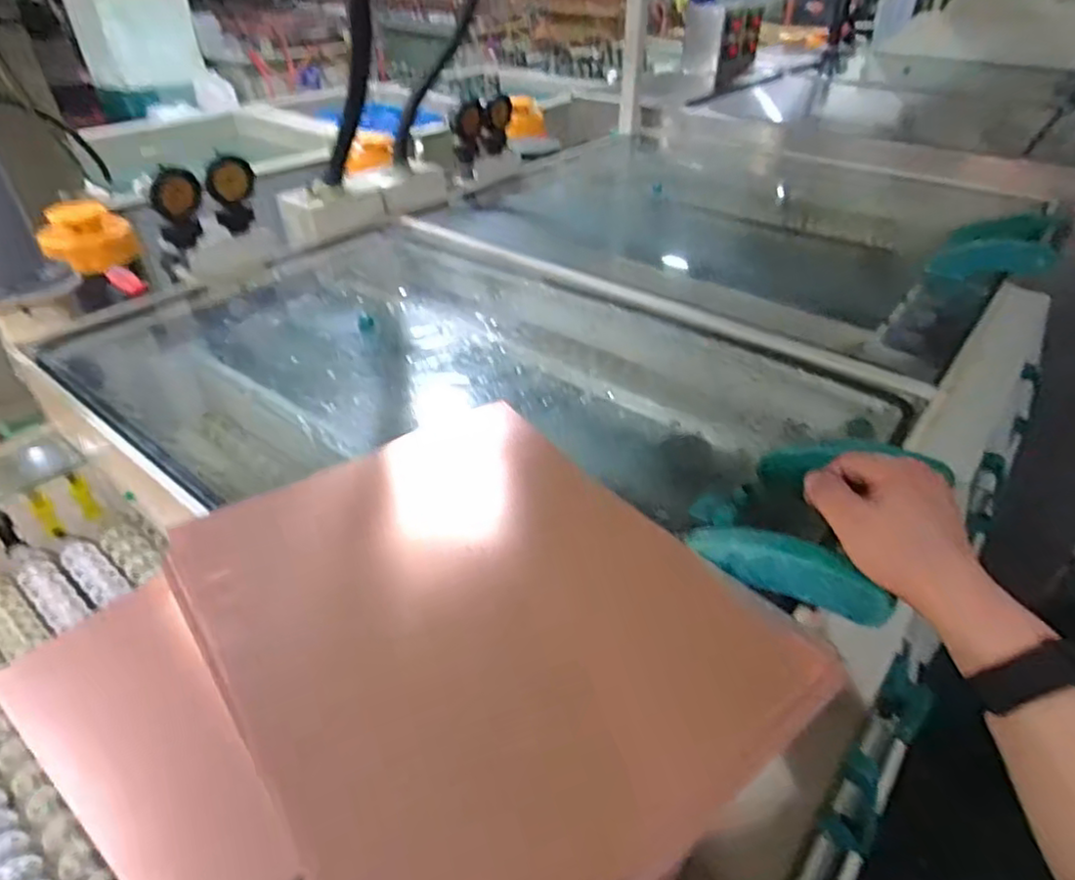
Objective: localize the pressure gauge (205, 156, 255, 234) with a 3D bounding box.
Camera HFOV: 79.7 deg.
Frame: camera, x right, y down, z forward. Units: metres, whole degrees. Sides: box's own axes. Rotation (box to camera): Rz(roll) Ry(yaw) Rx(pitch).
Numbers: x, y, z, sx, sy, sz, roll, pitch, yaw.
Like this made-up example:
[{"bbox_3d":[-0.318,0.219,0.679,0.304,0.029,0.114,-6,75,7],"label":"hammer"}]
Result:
[{"bbox_3d":[-0.487,-0.394,1.039,0.071,0.112,0.034,-17,41,-20],"label":"pressure gauge"}]

